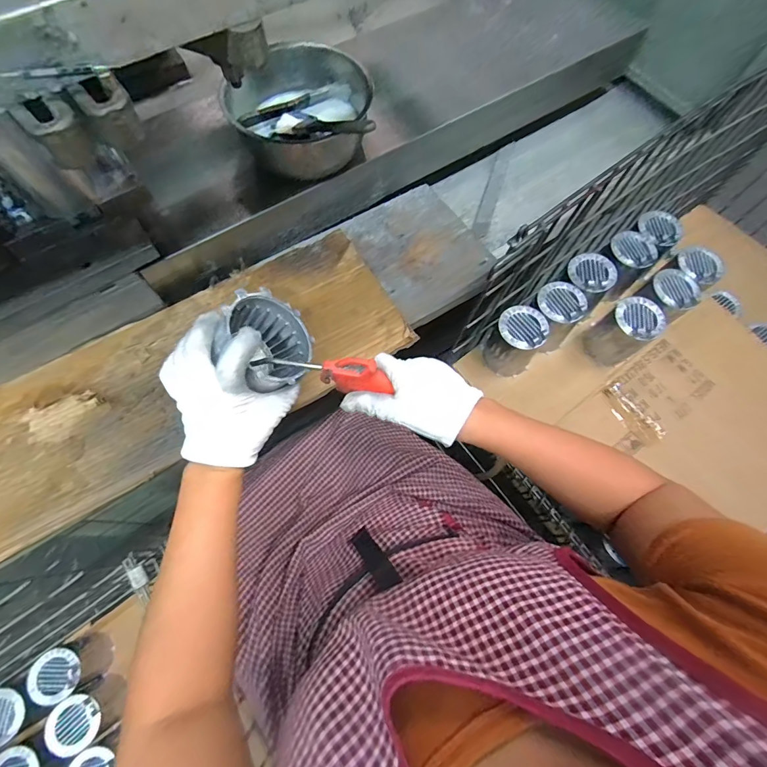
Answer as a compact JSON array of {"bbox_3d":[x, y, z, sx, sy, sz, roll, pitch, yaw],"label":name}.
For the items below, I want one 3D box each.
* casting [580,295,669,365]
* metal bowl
[{"bbox_3d":[0.453,-0.097,0.749,0.084,0.117,0.086,1,70,-1],"label":"casting"},{"bbox_3d":[-0.101,-0.360,0.538,0.151,0.091,0.156,1,70,-1],"label":"metal bowl"}]

